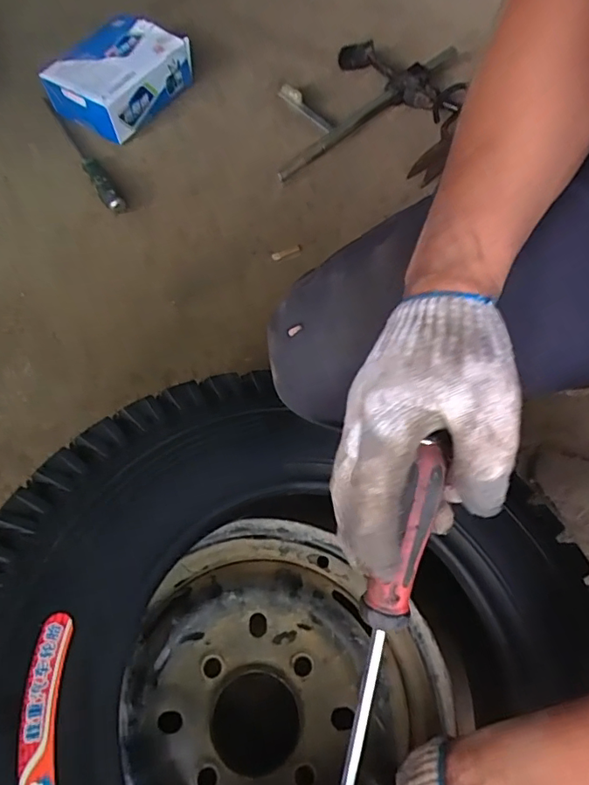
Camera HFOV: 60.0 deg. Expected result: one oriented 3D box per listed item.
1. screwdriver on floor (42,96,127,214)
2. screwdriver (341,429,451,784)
[{"bbox_3d":[-0.344,-0.382,0.817,0.027,0.035,0.275,-33,71,-11],"label":"screwdriver on floor"},{"bbox_3d":[0.047,0.155,0.297,0.025,0.035,0.259,13,100,7],"label":"screwdriver"}]

